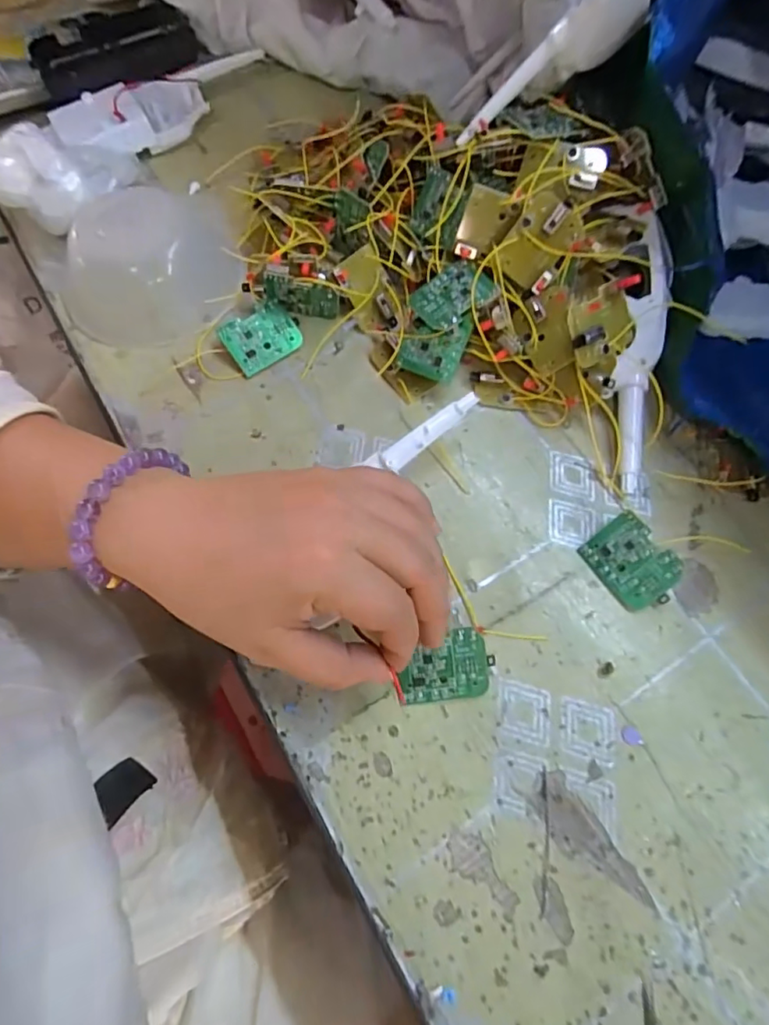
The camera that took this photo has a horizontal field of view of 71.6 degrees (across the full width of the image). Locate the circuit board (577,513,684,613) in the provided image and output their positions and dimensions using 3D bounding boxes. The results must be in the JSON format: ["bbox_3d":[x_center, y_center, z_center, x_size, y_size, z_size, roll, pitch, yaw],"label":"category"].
[{"bbox_3d":[0.126,0.026,0.271,0.034,0.004,0.044,-40,73,10],"label":"circuit board"}]

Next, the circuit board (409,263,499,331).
[{"bbox_3d":[0.038,-0.120,0.294,0.040,0.005,0.033,-39,71,0],"label":"circuit board"}]

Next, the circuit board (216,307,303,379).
[{"bbox_3d":[-0.073,-0.104,0.319,0.043,0.004,0.033,-34,97,-14],"label":"circuit board"}]

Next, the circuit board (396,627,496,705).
[{"bbox_3d":[0.029,0.073,0.251,0.043,0.004,0.032,-12,90,-1],"label":"circuit board"}]

